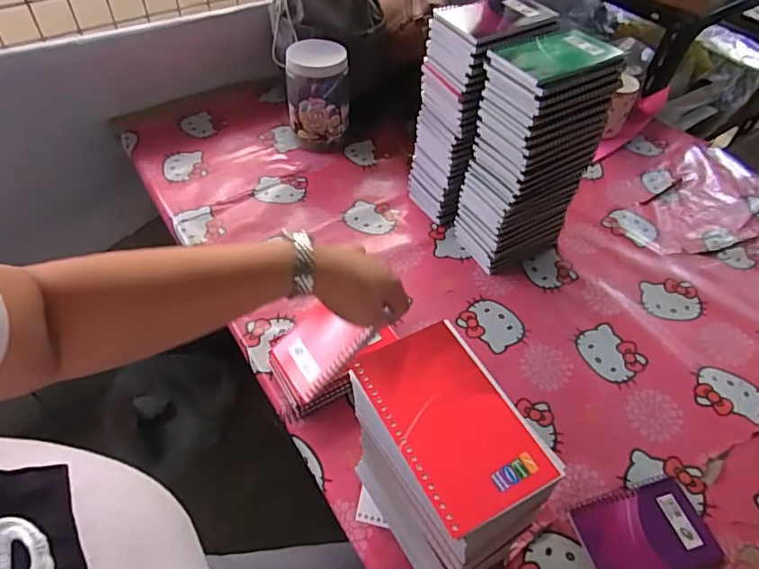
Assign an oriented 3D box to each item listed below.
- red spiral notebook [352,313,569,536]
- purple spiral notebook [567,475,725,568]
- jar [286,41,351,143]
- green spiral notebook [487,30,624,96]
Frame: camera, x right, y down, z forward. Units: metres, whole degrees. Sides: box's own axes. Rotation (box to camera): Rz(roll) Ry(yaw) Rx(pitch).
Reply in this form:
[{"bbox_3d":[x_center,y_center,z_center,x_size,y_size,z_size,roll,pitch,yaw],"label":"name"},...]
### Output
[{"bbox_3d":[0.047,0.084,0.334,0.083,0.008,0.128,-22,54,-21],"label":"red spiral notebook"},{"bbox_3d":[0.266,0.247,0.509,0.131,0.005,0.085,-11,51,-13],"label":"purple spiral notebook"},{"bbox_3d":[-0.104,-0.321,0.877,0.101,0.158,0.103,2,49,-2],"label":"jar"},{"bbox_3d":[0.198,-0.255,0.570,0.137,0.014,0.088,-22,54,-21],"label":"green spiral notebook"}]

